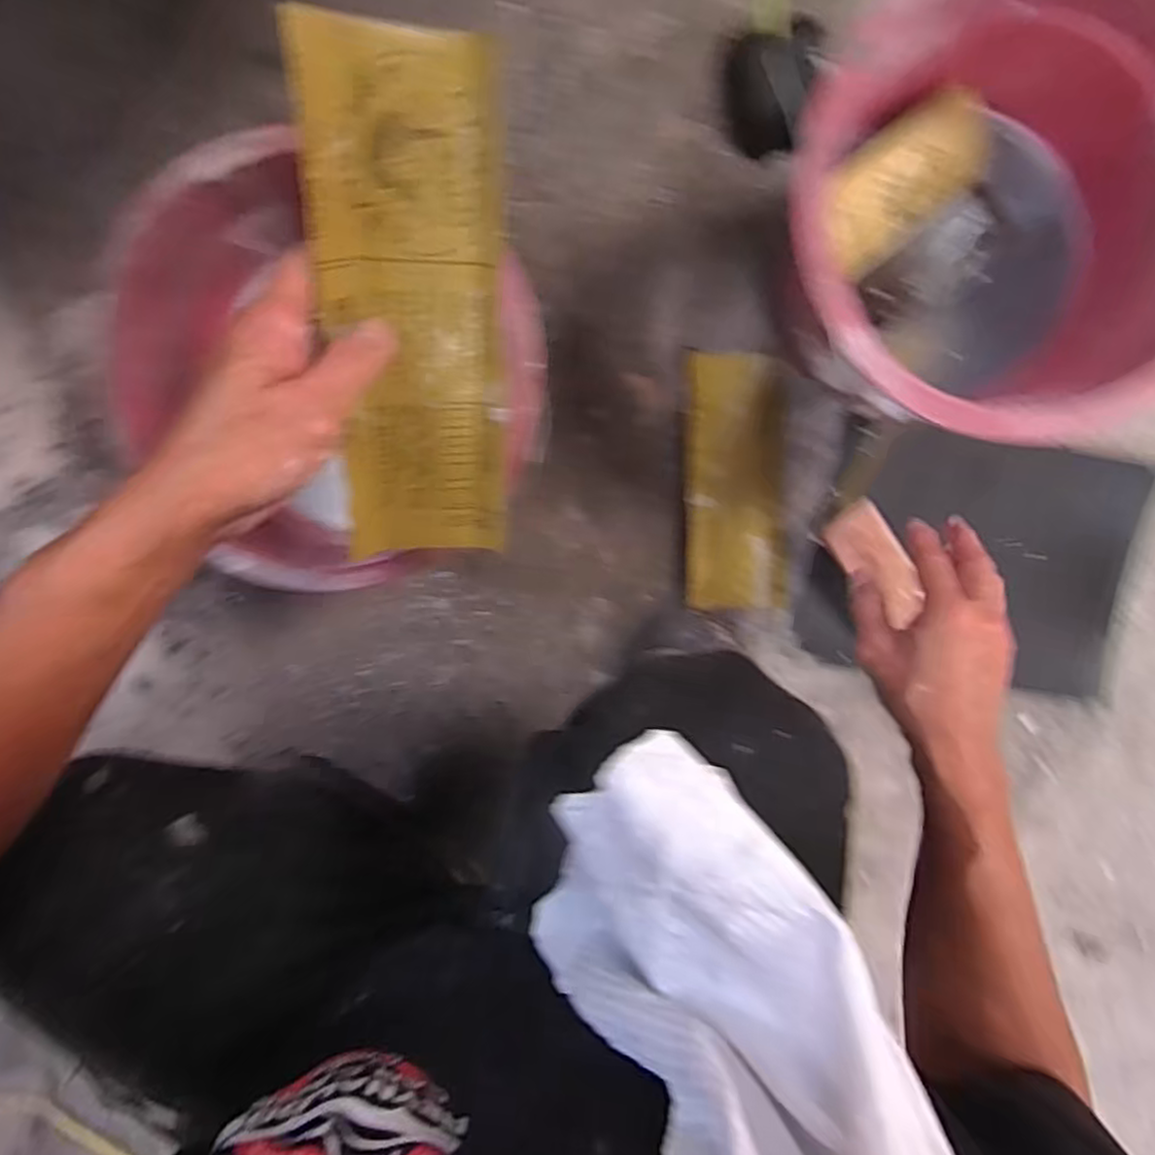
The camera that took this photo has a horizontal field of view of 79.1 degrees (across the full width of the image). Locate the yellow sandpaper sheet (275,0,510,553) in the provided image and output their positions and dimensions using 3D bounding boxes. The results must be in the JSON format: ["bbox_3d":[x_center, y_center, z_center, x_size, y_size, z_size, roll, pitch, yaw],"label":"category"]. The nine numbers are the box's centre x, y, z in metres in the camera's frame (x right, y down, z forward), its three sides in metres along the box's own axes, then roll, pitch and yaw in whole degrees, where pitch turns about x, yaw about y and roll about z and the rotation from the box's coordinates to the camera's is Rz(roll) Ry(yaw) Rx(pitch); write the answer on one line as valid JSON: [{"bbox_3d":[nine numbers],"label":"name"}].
[{"bbox_3d":[-0.074,-0.111,0.321,0.079,0.013,0.223,-9,124,-20],"label":"yellow sandpaper sheet"}]

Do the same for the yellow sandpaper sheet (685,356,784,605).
[{"bbox_3d":[0.145,-0.084,0.636,0.088,0.006,0.227,-1,98,-2],"label":"yellow sandpaper sheet"}]

